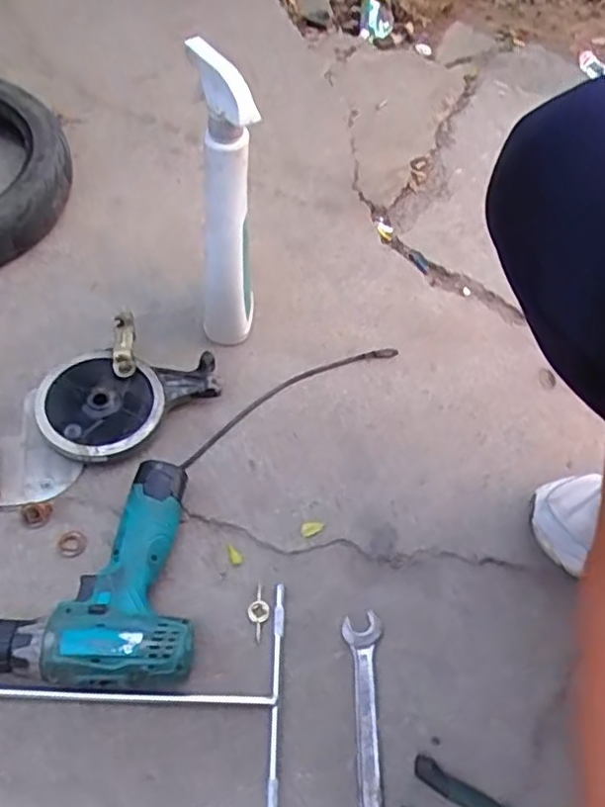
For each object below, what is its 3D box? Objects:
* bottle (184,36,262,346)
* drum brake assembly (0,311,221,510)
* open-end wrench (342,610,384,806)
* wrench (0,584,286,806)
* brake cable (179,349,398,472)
[{"bbox_3d":[-0.075,-0.182,0.634,0.059,0.298,0.078,-7,57,-6],"label":"bottle"},{"bbox_3d":[-0.216,0.007,0.651,0.256,0.045,0.131,-38,65,-23],"label":"drum brake assembly"},{"bbox_3d":[0.053,0.269,0.525,0.036,0.005,0.186,0,57,-2],"label":"open-end wrench"},{"bbox_3d":[-0.163,0.236,0.523,0.292,0.021,0.183,2,56,0],"label":"wrench"},{"bbox_3d":[-0.016,-0.008,0.706,0.281,0.005,0.038,-28,62,-21],"label":"brake cable"}]

